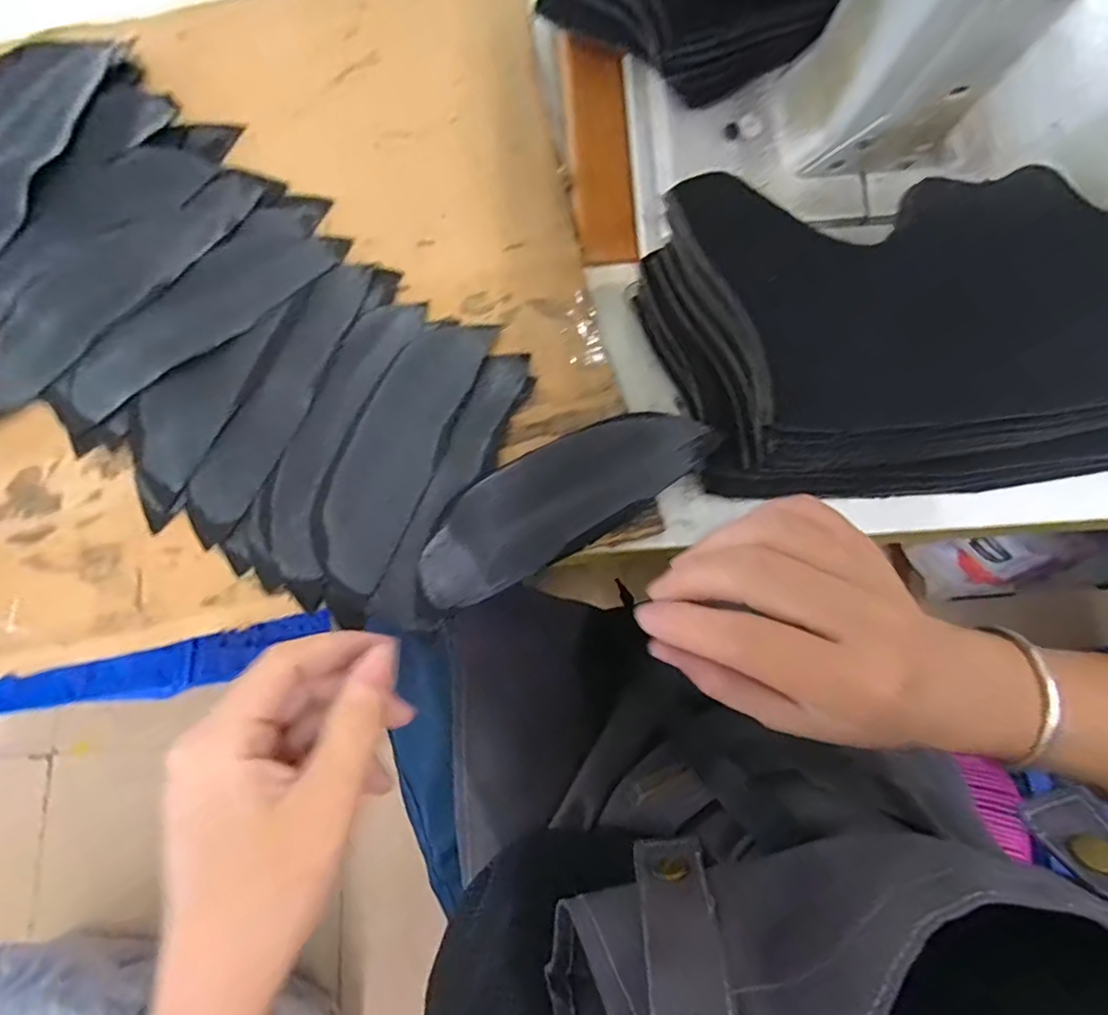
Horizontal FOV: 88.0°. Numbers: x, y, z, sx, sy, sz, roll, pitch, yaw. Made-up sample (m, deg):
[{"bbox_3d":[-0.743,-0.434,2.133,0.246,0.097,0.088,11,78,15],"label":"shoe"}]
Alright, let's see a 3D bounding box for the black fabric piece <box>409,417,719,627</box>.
[{"bbox_3d":[0.000,-0.004,0.255,0.142,0.014,0.046,-29,79,-5],"label":"black fabric piece"}]

